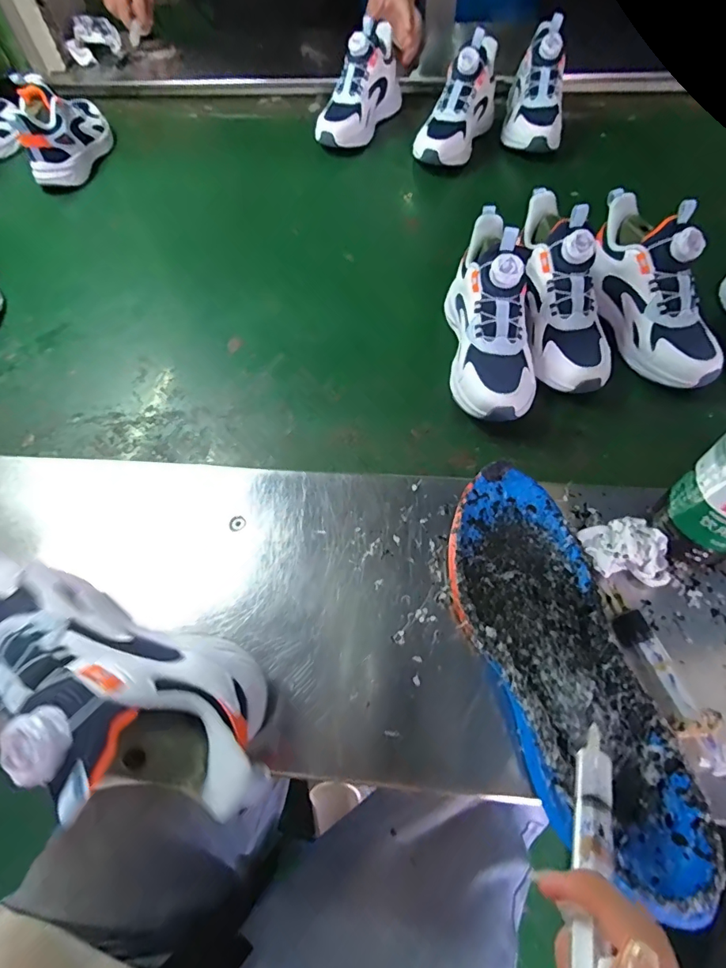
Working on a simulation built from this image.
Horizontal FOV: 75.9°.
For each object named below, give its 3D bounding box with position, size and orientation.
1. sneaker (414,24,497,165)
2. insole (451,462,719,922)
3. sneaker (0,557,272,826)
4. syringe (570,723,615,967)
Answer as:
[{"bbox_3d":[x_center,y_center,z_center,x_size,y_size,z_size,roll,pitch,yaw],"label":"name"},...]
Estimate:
[{"bbox_3d":[0.139,-0.568,0.704,0.071,0.122,0.177,24,66,16],"label":"sneaker"},{"bbox_3d":[0.127,0.111,0.320,0.107,0.046,0.273,-11,61,-2],"label":"insole"},{"bbox_3d":[-0.142,0.112,0.266,0.186,0.110,0.081,17,65,12],"label":"sneaker"},{"bbox_3d":[0.103,0.165,0.210,0.017,0.010,0.133,28,35,17],"label":"syringe"}]

